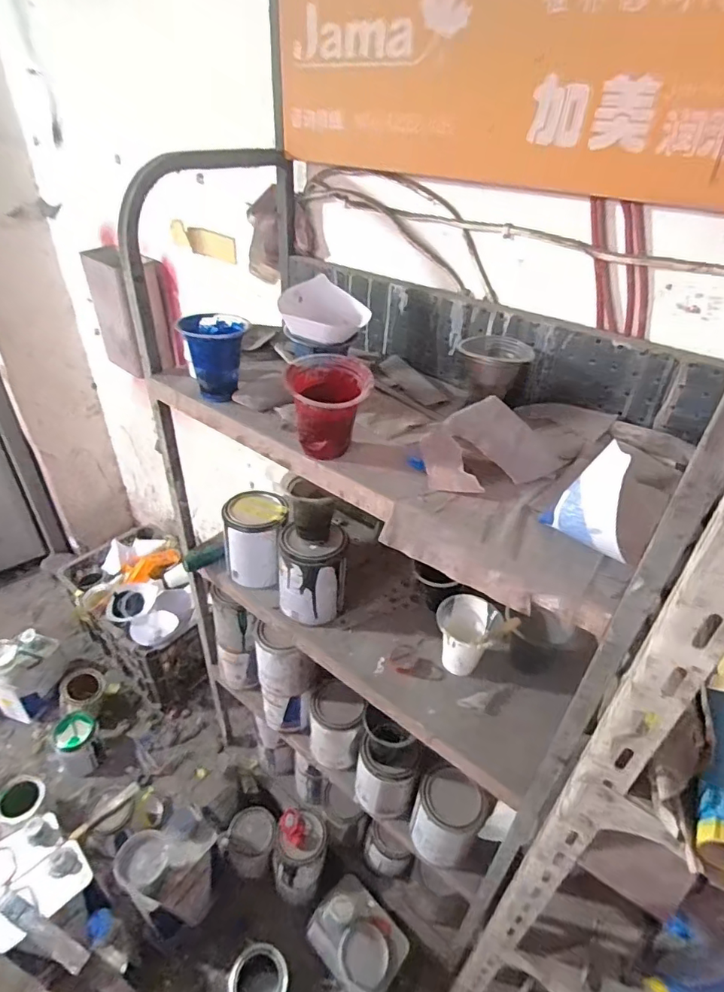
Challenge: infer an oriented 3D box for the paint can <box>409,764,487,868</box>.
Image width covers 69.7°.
[{"bbox_3d":[0.140,0.523,0.852,0.103,0.128,0.103,2,36,-2],"label":"paint can"}]

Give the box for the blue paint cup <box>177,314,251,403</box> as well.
[{"bbox_3d":[-0.191,-0.186,0.689,0.078,0.091,0.082,2,36,-2],"label":"blue paint cup"}]

